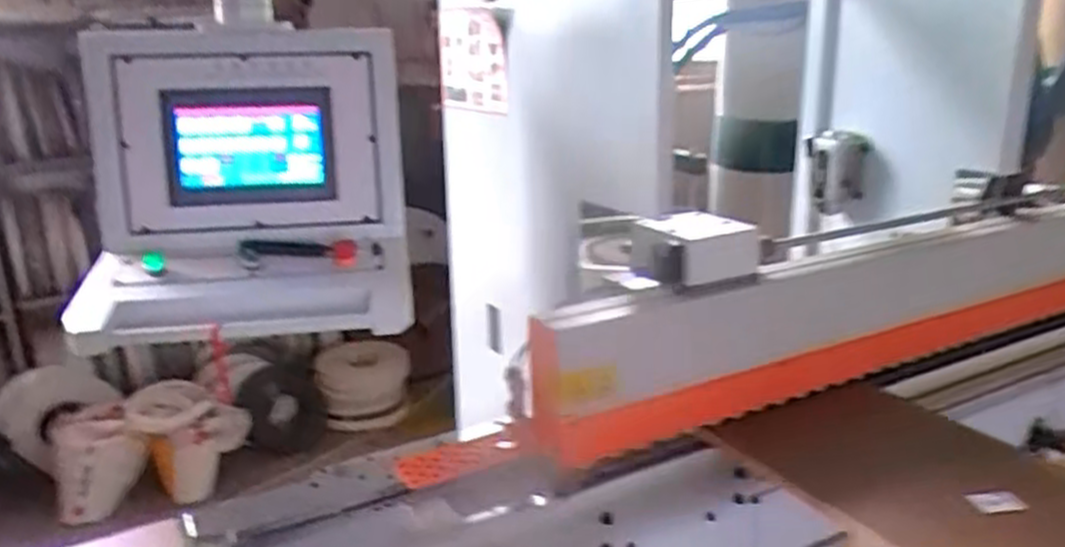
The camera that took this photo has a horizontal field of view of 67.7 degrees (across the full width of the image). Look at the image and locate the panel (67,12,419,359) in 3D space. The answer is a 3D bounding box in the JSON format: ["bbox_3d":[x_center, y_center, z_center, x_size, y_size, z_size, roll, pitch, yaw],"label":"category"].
[{"bbox_3d":[-0.447,-0.154,1.248,0.499,0.414,0.390,-4,18,-9],"label":"panel"}]

